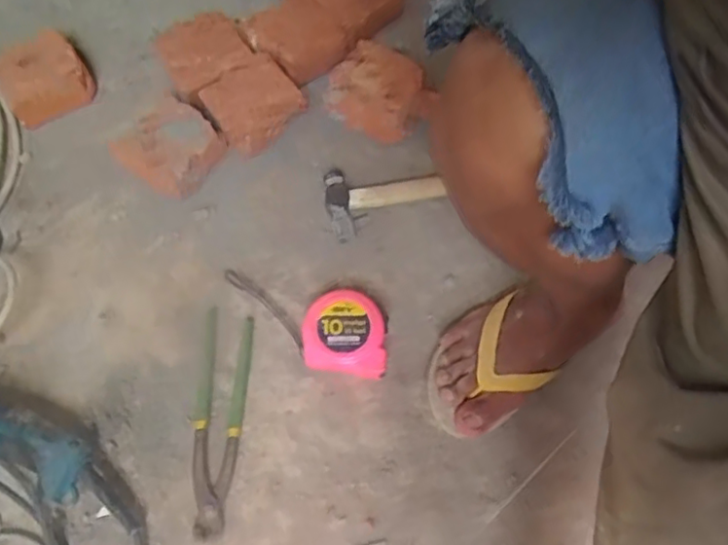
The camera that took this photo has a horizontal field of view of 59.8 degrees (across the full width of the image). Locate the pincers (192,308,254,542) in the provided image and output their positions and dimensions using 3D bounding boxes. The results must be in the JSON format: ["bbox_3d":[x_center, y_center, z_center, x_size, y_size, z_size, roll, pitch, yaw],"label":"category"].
[{"bbox_3d":[-0.147,0.145,0.637,0.048,0.016,0.226,2,63,-1],"label":"pincers"}]

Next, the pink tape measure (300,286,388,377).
[{"bbox_3d":[-0.019,0.064,0.666,0.084,0.052,0.084,4,63,0],"label":"pink tape measure"}]

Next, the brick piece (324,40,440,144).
[{"bbox_3d":[0.019,-0.233,0.794,0.133,0.035,0.127,1,63,-2],"label":"brick piece"}]

